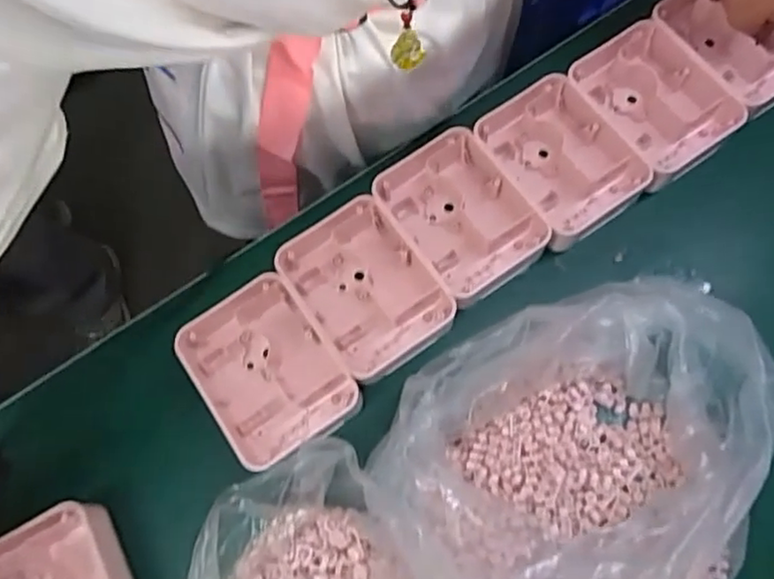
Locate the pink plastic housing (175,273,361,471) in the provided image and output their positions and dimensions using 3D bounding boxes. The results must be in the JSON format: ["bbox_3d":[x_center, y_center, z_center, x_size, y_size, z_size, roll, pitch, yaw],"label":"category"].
[{"bbox_3d":[-0.095,0.066,0.499,0.101,0.040,0.128,-32,73,-8],"label":"pink plastic housing"}]

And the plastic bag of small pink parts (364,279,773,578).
[{"bbox_3d":[0.126,0.103,0.427,0.265,0.104,0.203,-36,73,-9],"label":"plastic bag of small pink parts"}]

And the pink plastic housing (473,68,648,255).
[{"bbox_3d":[0.144,-0.110,0.542,0.101,0.035,0.127,-32,73,-8],"label":"pink plastic housing"}]

